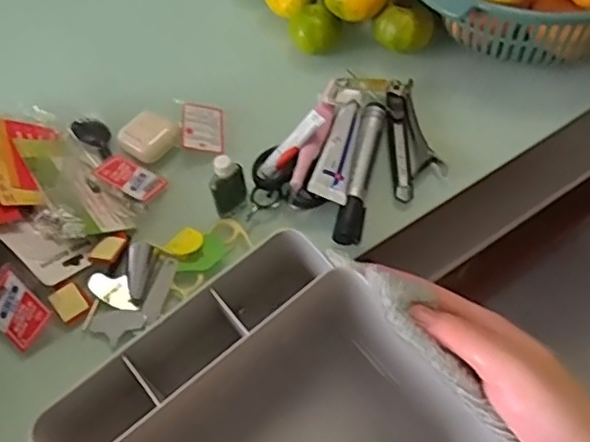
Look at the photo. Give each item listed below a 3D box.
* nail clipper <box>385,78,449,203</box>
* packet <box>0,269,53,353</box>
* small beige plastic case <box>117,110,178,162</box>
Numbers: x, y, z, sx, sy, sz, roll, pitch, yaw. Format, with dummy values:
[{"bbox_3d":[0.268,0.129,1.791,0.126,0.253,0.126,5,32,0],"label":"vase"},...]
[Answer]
[{"bbox_3d":[0.095,-0.069,0.498,0.041,0.014,0.116,-4,56,2],"label":"nail clipper"},{"bbox_3d":[-0.194,0.062,0.425,0.048,0.004,0.036,39,93,13],"label":"packet"},{"bbox_3d":[-0.122,-0.070,0.508,0.042,0.016,0.040,-41,62,-21],"label":"small beige plastic case"}]

